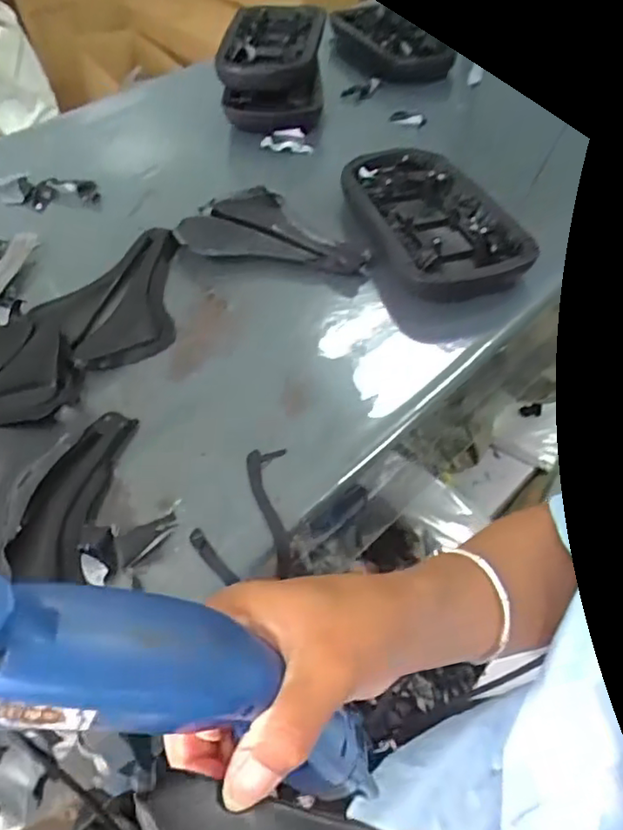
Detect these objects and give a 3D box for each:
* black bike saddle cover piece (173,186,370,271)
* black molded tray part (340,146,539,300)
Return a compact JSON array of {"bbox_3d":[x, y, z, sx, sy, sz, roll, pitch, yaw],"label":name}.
[{"bbox_3d":[-0.039,-0.222,0.738,0.213,0.026,0.141,6,49,6],"label":"black bike saddle cover piece"},{"bbox_3d":[0.132,-0.226,0.731,0.157,0.045,0.290,-14,50,-11],"label":"black molded tray part"}]

